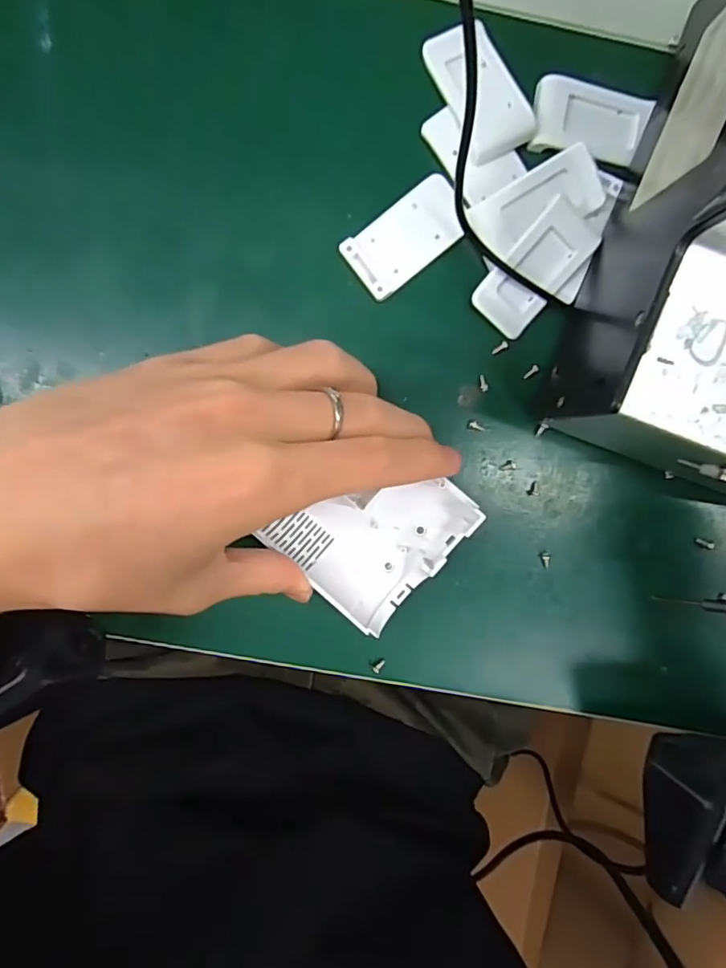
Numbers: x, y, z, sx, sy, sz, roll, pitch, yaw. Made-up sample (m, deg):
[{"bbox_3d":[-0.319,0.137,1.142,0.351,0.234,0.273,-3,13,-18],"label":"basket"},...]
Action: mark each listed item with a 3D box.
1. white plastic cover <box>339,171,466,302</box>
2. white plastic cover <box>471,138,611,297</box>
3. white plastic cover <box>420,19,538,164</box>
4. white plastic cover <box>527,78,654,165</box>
[{"bbox_3d":[0.018,-0.105,0.234,0.053,0.008,0.028,-38,95,1],"label":"white plastic cover"},{"bbox_3d":[0.073,-0.090,0.232,0.027,0.004,0.054,37,104,-17],"label":"white plastic cover"},{"bbox_3d":[0.049,-0.165,0.228,0.028,0.008,0.056,-26,95,0],"label":"white plastic cover"},{"bbox_3d":[0.097,-0.154,0.233,0.050,0.006,0.029,11,94,-3],"label":"white plastic cover"}]

